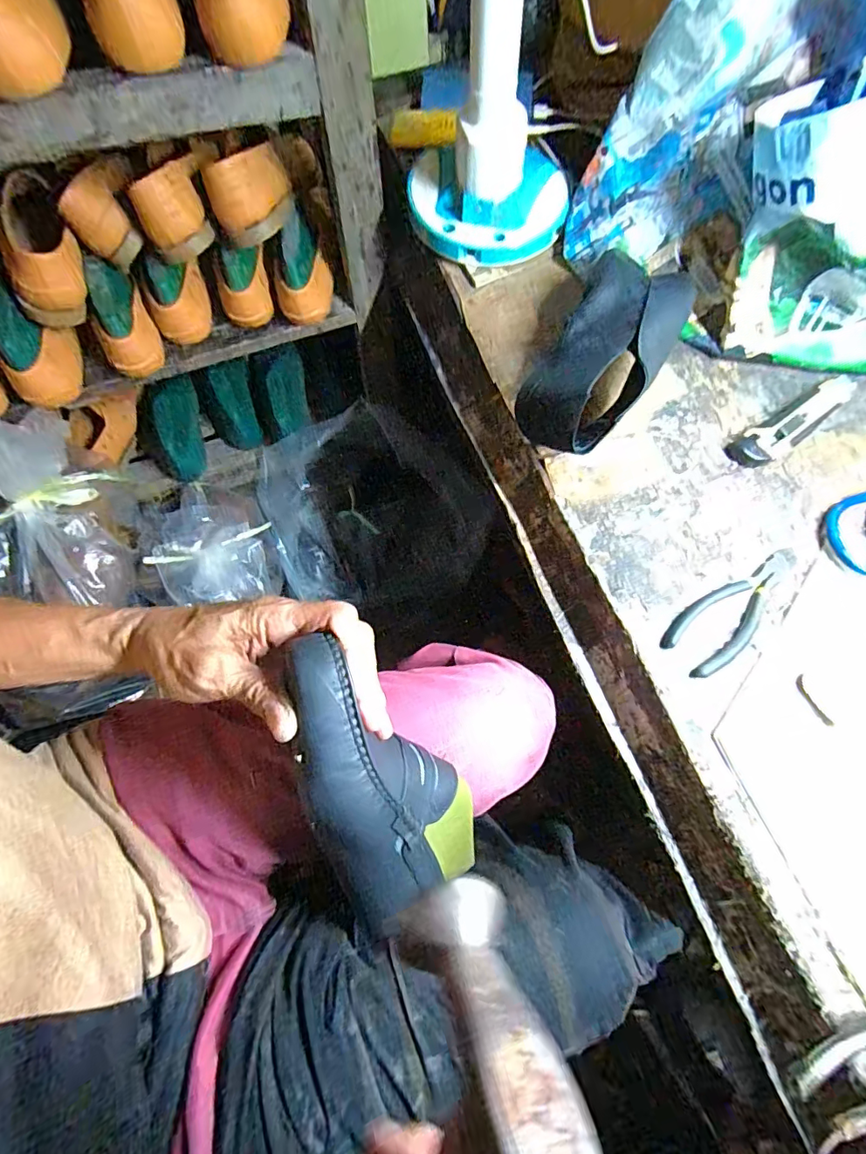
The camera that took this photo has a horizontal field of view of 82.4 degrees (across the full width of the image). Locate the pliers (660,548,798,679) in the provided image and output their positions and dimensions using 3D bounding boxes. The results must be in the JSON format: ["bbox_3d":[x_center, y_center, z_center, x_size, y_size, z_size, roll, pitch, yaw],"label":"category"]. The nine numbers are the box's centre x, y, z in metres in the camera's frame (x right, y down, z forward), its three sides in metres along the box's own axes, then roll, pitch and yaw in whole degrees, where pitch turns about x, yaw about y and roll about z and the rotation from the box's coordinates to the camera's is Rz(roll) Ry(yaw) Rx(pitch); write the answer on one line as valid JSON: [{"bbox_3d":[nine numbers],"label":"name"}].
[{"bbox_3d":[0.261,0.026,0.423,0.147,0.008,0.050,-36,73,-13],"label":"pliers"}]

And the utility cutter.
[{"bbox_3d":[0.364,-0.155,0.491,0.159,0.017,0.036,-31,72,-11],"label":"utility cutter"}]

